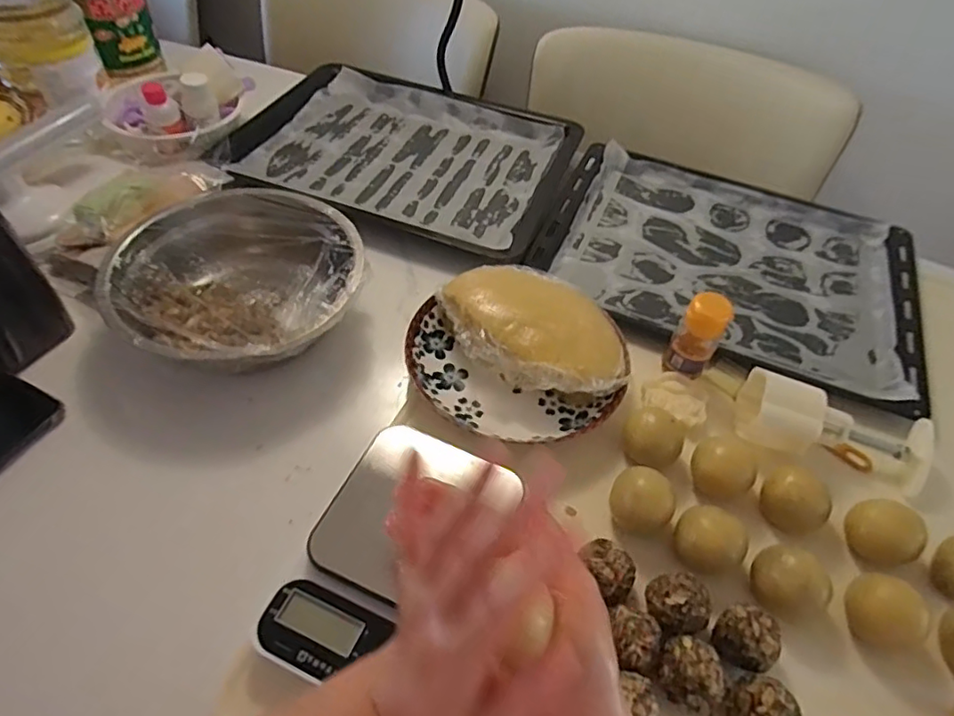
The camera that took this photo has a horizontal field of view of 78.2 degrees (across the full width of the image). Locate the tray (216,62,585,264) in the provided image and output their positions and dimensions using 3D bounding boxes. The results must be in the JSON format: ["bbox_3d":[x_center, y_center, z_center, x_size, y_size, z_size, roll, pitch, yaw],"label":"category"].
[{"bbox_3d":[-0.082,-0.257,0.740,0.380,0.036,0.287,18,50,9],"label":"tray"}]

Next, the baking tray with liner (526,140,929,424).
[{"bbox_3d":[0.283,-0.114,0.658,0.396,0.026,0.296,24,53,13],"label":"baking tray with liner"}]

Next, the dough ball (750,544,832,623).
[{"bbox_3d":[0.219,0.159,0.415,0.041,0.042,0.047,-13,52,-17],"label":"dough ball"}]

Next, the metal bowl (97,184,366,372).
[{"bbox_3d":[-0.212,-0.065,0.534,0.206,0.073,0.201,3,49,-4],"label":"metal bowl"}]

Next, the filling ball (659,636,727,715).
[{"bbox_3d":[0.132,0.199,0.368,0.035,0.039,0.039,2,50,-5],"label":"filling ball"}]

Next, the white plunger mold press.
[{"bbox_3d":[0.303,0.058,0.489,0.153,0.051,0.070,17,50,8],"label":"white plunger mold press"}]

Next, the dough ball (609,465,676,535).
[{"bbox_3d":[0.122,0.112,0.443,0.044,0.040,0.044,3,49,-4],"label":"dough ball"}]

